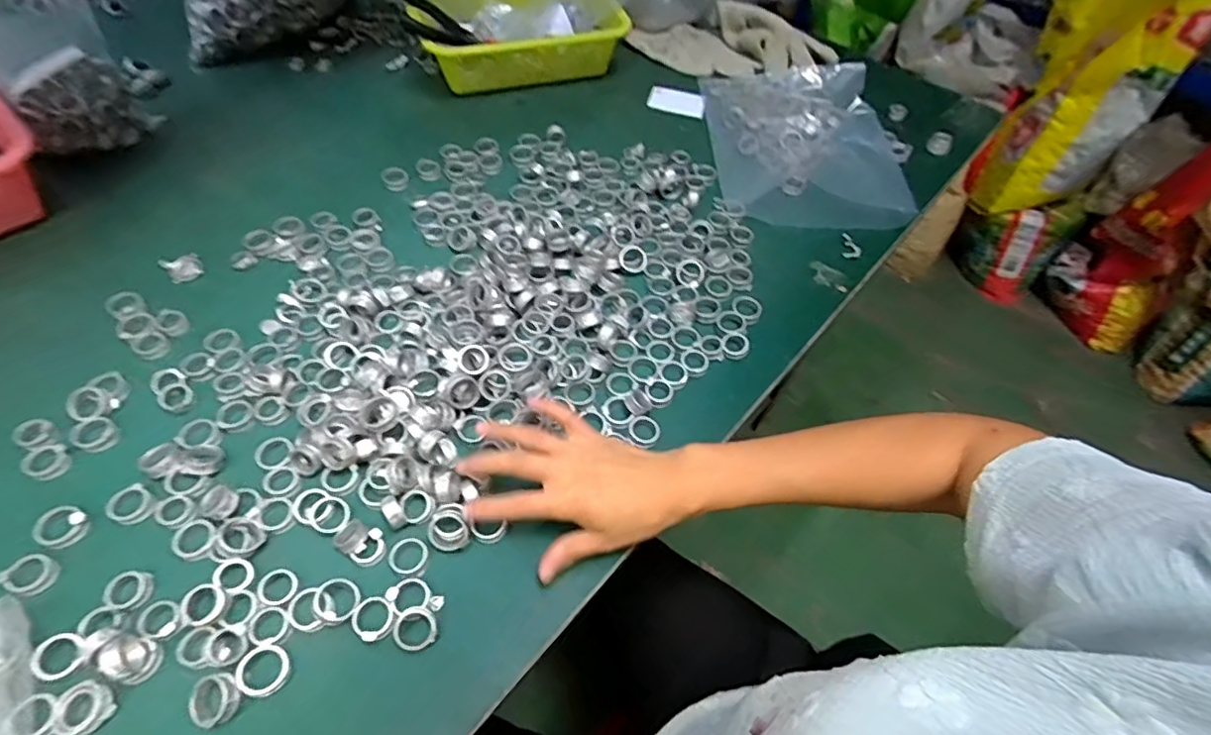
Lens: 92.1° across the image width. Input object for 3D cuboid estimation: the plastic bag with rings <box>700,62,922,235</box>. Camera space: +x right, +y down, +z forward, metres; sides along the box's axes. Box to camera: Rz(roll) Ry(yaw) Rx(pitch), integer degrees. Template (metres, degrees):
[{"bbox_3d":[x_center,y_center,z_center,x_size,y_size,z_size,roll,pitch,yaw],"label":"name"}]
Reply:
[{"bbox_3d":[0.243,-0.294,0.728,0.211,0.035,0.335,4,55,-5],"label":"plastic bag with rings"}]

